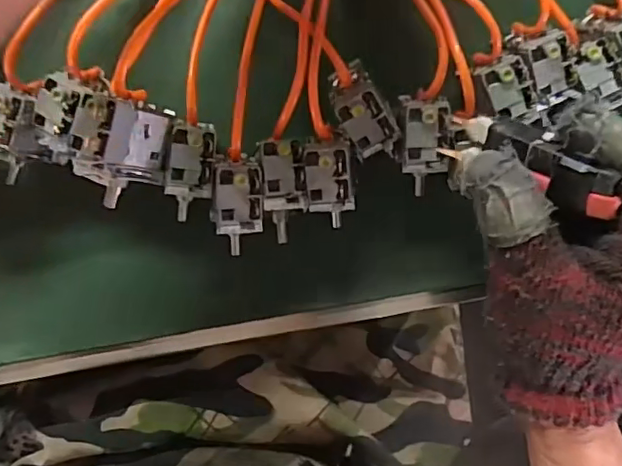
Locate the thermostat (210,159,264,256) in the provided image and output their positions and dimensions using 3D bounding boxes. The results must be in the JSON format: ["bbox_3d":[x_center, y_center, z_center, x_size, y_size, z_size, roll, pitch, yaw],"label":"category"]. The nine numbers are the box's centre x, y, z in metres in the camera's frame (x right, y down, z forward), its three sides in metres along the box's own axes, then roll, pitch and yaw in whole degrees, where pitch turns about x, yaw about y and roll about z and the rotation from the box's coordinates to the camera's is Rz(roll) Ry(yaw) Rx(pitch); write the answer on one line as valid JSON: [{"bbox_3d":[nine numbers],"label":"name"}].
[{"bbox_3d":[-0.039,-0.014,0.307,0.026,0.019,0.049,0,89,-1],"label":"thermostat"}]

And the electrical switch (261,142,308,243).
[{"bbox_3d":[-0.014,-0.021,0.314,0.024,0.017,0.058,-1,118,-1],"label":"electrical switch"}]

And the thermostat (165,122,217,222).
[{"bbox_3d":[-0.065,-0.033,0.307,0.024,0.019,0.050,11,89,-1],"label":"thermostat"}]

